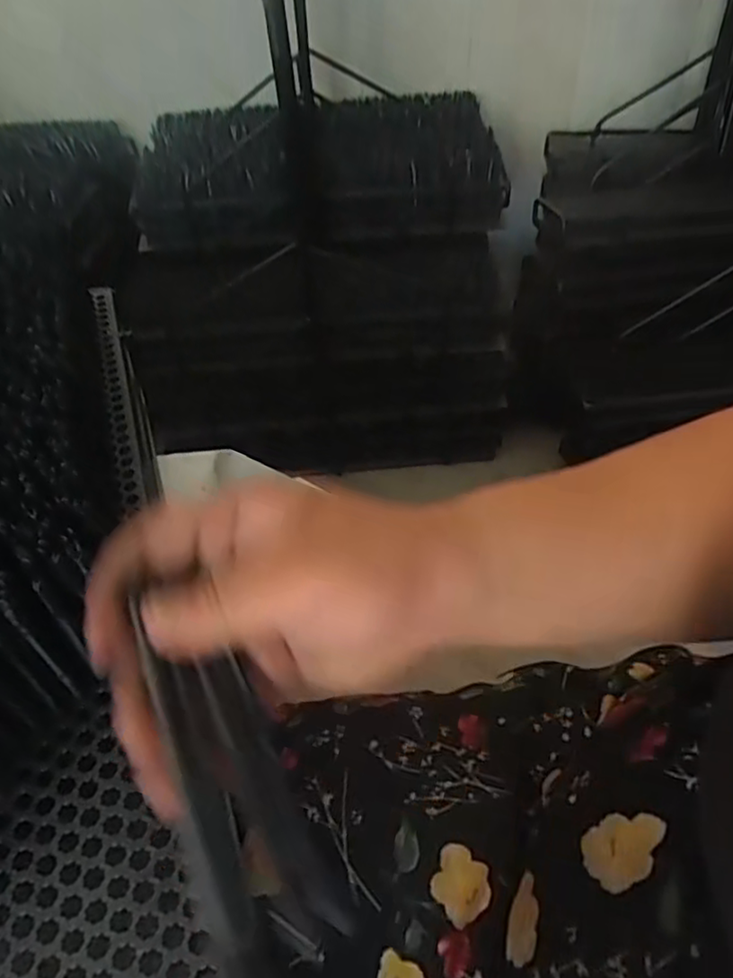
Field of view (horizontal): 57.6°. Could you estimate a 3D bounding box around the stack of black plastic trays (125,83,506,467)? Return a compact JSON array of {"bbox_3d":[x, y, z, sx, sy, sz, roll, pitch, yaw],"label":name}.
[{"bbox_3d":[-0.071,-0.363,1.217,0.599,0.499,0.434,-3,46,2],"label":"stack of black plastic trays"}]

